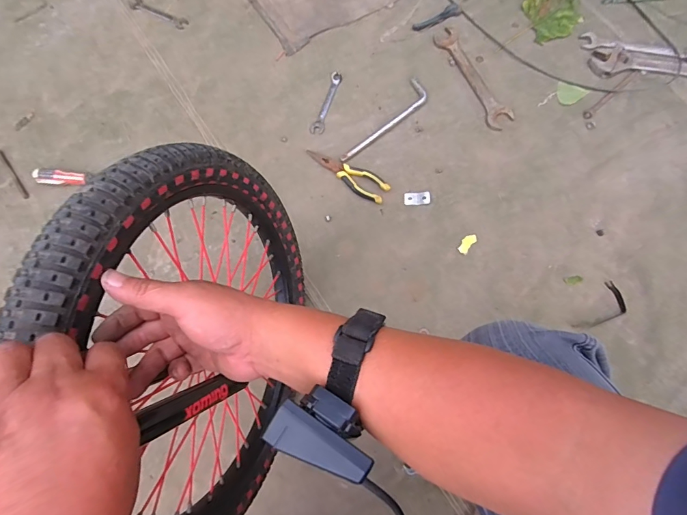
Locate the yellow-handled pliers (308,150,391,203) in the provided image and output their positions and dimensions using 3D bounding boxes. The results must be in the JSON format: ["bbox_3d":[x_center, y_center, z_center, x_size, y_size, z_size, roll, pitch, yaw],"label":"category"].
[{"bbox_3d":[0.006,-0.176,0.816,0.187,0.012,0.055,32,79,7],"label":"yellow-handled pliers"}]

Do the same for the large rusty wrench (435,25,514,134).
[{"bbox_3d":[0.287,-0.400,0.870,0.058,0.010,0.265,-26,79,-5],"label":"large rusty wrench"}]

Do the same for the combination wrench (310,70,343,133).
[{"bbox_3d":[-0.036,-0.342,0.866,0.029,0.006,0.154,19,78,4],"label":"combination wrench"}]

